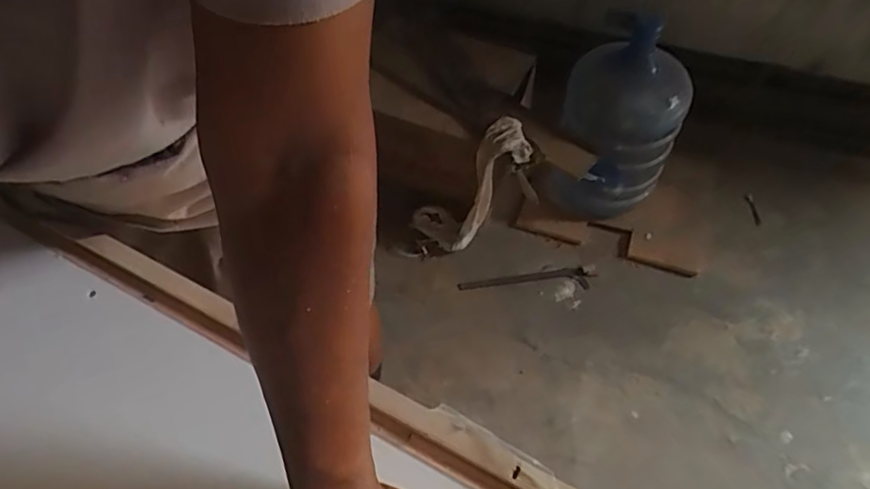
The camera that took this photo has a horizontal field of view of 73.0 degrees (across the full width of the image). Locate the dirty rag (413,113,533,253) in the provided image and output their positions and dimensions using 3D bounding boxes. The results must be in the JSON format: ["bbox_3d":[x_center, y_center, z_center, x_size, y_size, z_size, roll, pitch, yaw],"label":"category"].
[{"bbox_3d":[0.081,-0.130,1.384,0.071,0.366,0.132,-1,50,-39],"label":"dirty rag"}]

